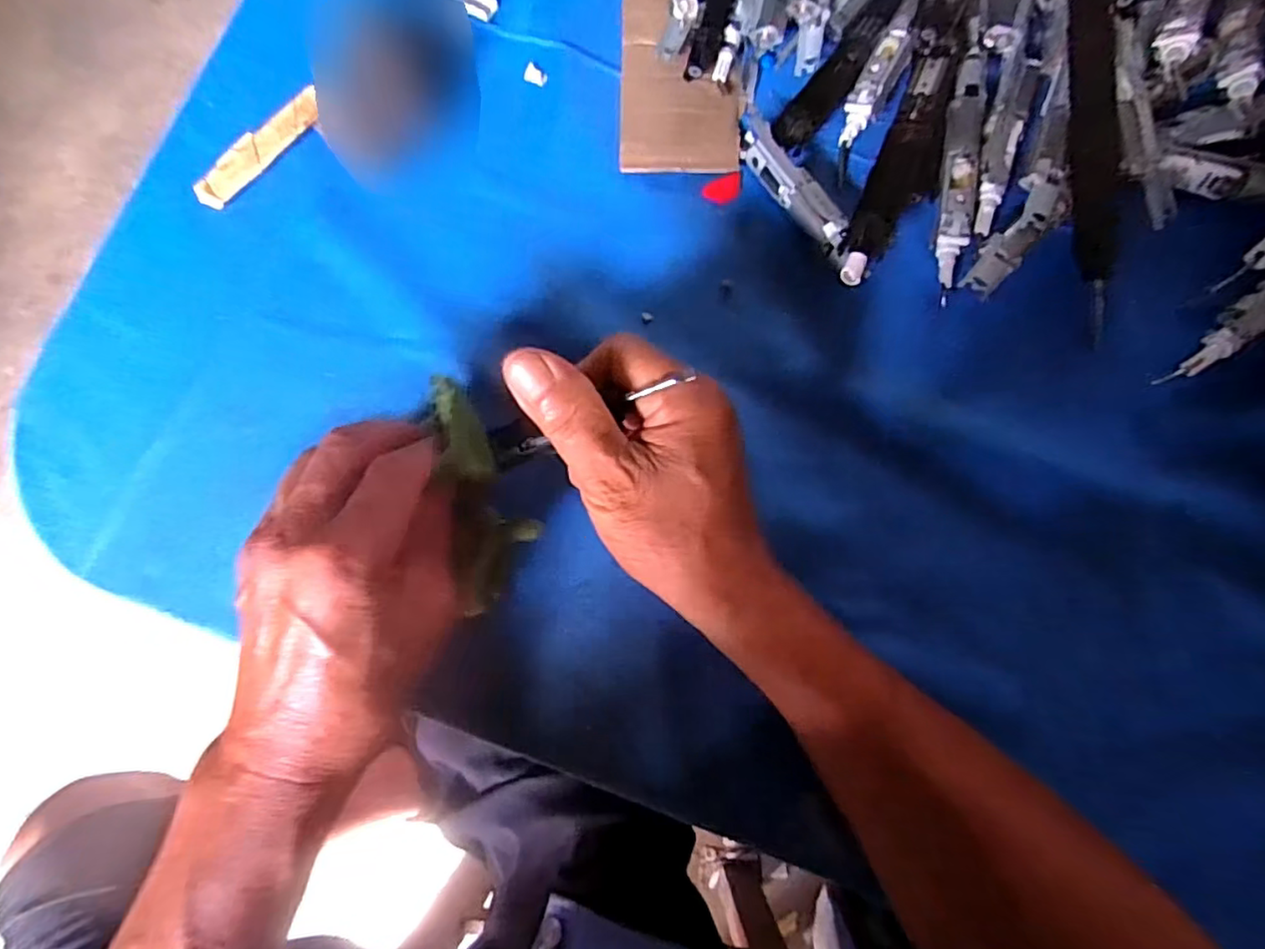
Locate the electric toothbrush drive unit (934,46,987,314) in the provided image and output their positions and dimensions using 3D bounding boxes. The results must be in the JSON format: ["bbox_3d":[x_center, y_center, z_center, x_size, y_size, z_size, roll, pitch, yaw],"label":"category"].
[{"bbox_3d":[0.174,-0.160,0.331,0.019,0.016,0.139,10,78,4],"label":"electric toothbrush drive unit"}]

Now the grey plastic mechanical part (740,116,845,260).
[{"bbox_3d":[0.087,-0.153,0.335,0.019,0.019,0.091,-31,79,-5],"label":"grey plastic mechanical part"}]

